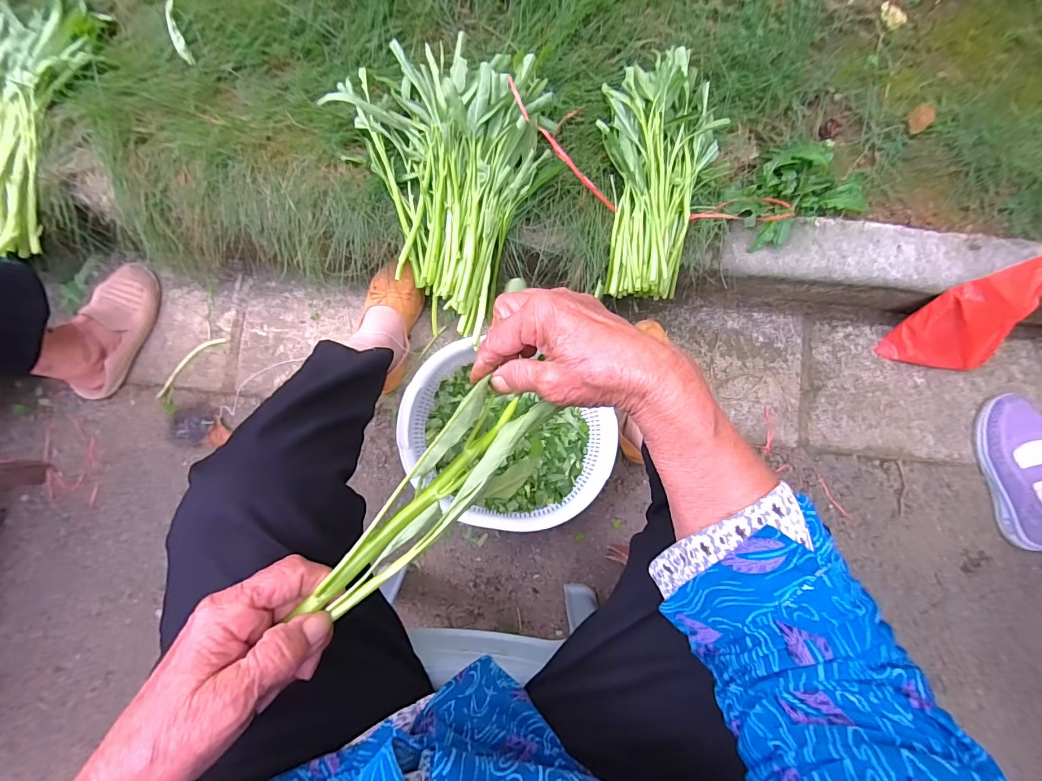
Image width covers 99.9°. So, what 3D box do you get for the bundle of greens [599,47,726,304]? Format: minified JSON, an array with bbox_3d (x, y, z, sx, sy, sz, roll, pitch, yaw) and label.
[{"bbox_3d":[0.187,-0.306,0.615,0.153,0.111,0.335,7,83,0],"label":"bundle of greens"}]

